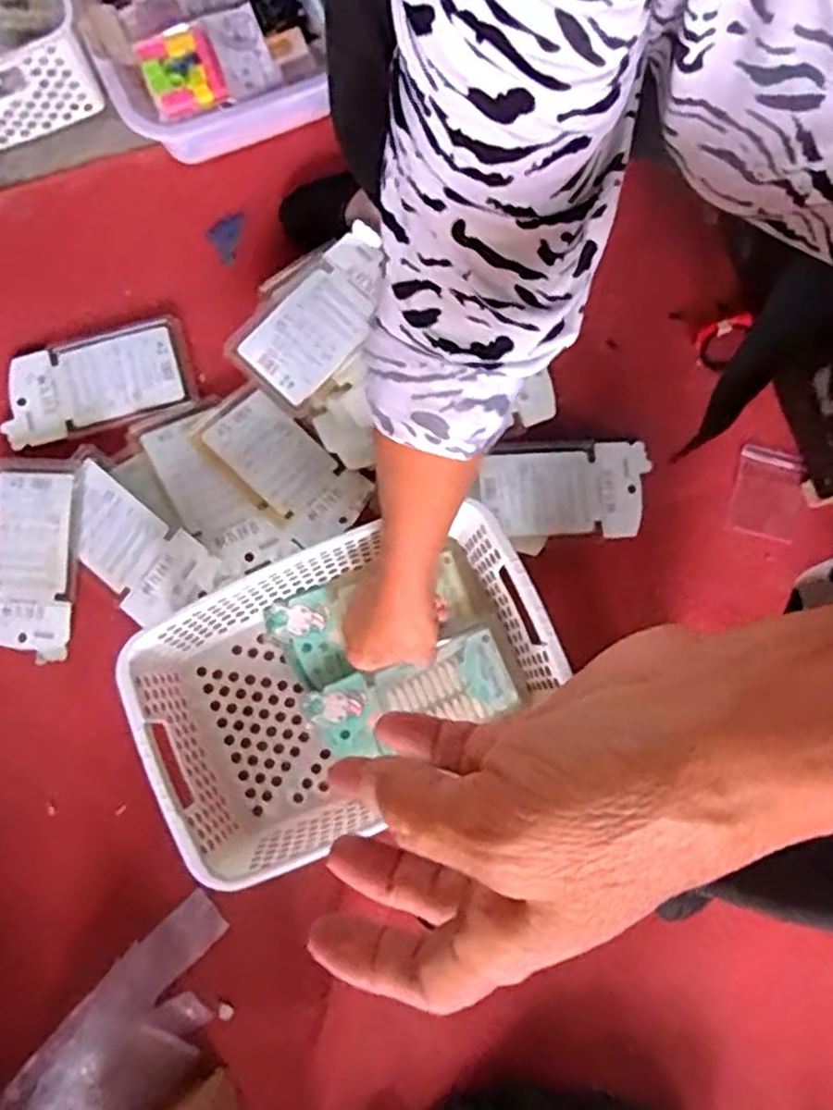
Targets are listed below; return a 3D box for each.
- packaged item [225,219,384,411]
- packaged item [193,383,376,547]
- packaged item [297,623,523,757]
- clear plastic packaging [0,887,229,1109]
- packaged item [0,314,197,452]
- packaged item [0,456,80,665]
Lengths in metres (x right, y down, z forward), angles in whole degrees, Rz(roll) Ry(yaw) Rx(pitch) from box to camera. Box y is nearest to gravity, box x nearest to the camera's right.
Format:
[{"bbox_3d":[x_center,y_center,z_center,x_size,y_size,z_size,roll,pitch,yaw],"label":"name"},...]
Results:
[{"bbox_3d":[-0.080,-0.202,0.607,0.082,0.014,0.150,40,82,6],"label":"packaged item"},{"bbox_3d":[-0.118,-0.078,0.628,0.152,0.013,0.077,39,81,6],"label":"packaged item"},{"bbox_3d":[-0.002,0.115,0.591,0.171,0.028,0.066,-20,81,-5],"label":"packaged item"},{"bbox_3d":[-0.233,0.380,0.522,0.090,0.045,0.257,39,81,6],"label":"clear plastic packaging"},{"bbox_3d":[-0.286,-0.156,0.647,0.163,0.010,0.089,-16,80,-4],"label":"packaged item"},{"bbox_3d":[-0.326,0.001,0.609,0.081,0.016,0.167,0,80,-1],"label":"packaged item"}]

